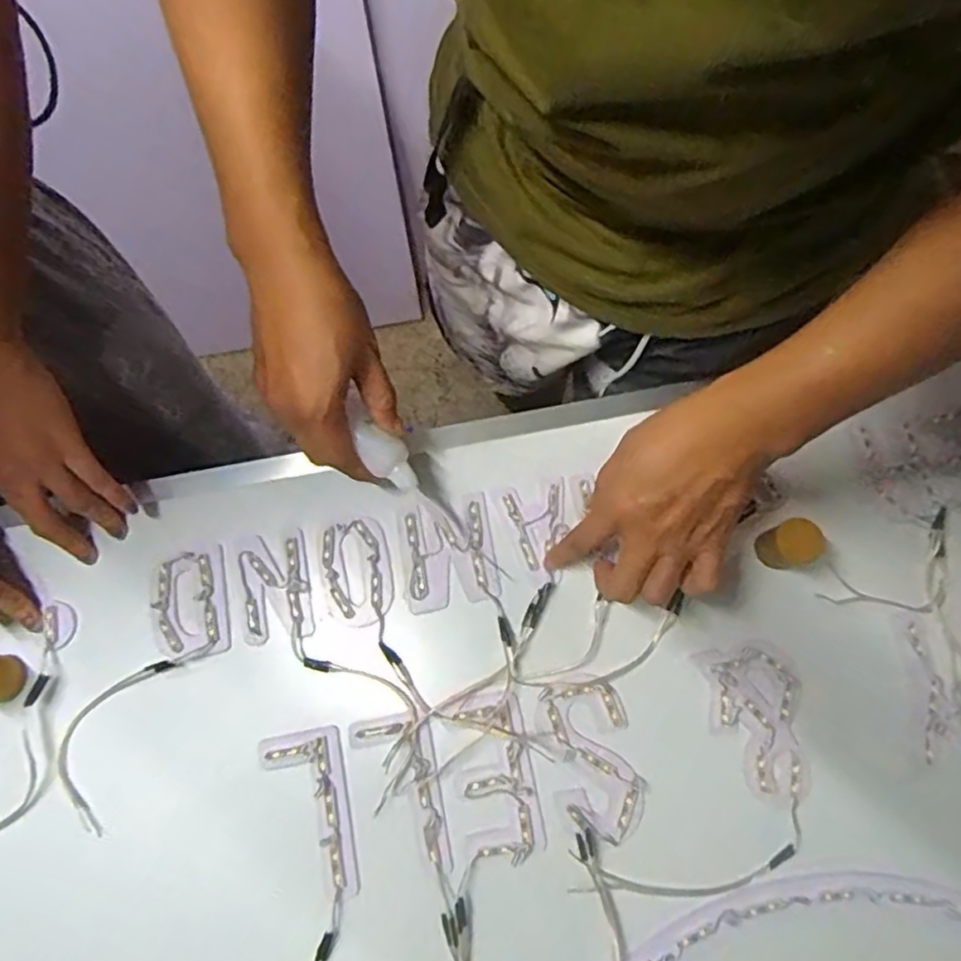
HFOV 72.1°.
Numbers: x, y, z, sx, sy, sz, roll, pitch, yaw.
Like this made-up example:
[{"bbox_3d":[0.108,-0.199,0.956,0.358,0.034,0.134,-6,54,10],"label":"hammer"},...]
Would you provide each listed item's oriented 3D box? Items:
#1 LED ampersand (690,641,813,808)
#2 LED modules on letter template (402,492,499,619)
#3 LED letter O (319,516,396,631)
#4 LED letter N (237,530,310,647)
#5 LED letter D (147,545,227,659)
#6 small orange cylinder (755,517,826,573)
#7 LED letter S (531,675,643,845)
[{"bbox_3d":[0.201,0.172,0.471,0.069,0.004,0.106,-10,76,-3],"label":"LED ampersand"},{"bbox_3d":[-0.024,0.053,0.503,0.067,0.006,0.085,-7,76,-2],"label":"LED modules on letter template"},{"bbox_3d":[-0.094,0.068,0.501,0.055,0.004,0.080,-8,76,-2],"label":"LED letter O"},{"bbox_3d":[-0.154,0.081,0.497,0.051,0.004,0.076,-10,76,-3],"label":"LED letter N"},{"bbox_3d":[-0.220,0.091,0.493,0.058,0.004,0.077,-9,76,-3],"label":"LED letter D"},{"bbox_3d":[0.227,0.047,0.483,0.029,0.044,0.032,-22,77,-6],"label":"small orange cylinder"},{"bbox_3d":[0.078,0.196,0.465,0.061,0.005,0.108,-14,76,-4],"label":"LED letter S"}]

